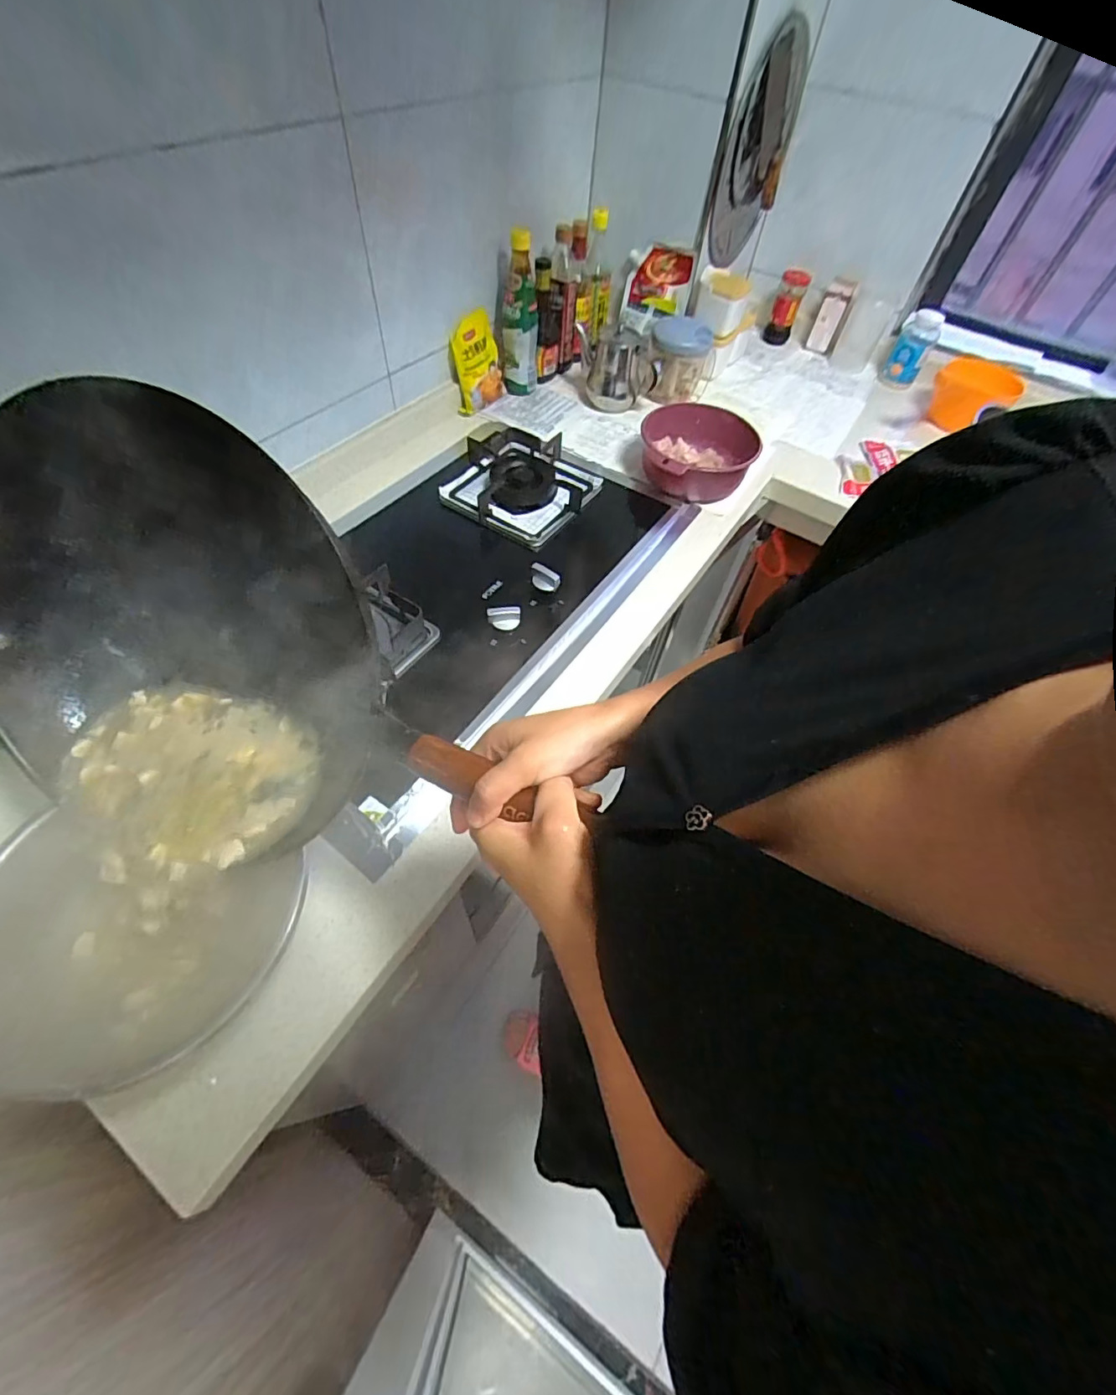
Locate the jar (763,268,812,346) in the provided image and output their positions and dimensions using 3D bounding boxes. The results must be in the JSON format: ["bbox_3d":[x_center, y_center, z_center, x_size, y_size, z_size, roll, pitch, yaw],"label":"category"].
[{"bbox_3d":[0.555,-0.949,1.307,0.061,0.134,0.073,20,57,8],"label":"jar"}]

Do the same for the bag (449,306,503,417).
[{"bbox_3d":[-0.151,-0.630,1.011,0.029,0.151,0.118,35,61,30],"label":"bag"}]

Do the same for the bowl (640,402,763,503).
[{"bbox_3d":[0.246,-0.429,0.960,0.207,0.081,0.193,2,56,-3],"label":"bowl"}]

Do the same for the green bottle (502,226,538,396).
[{"bbox_3d":[-0.069,-0.692,0.998,0.068,0.252,0.064,-4,57,-7],"label":"green bottle"}]

